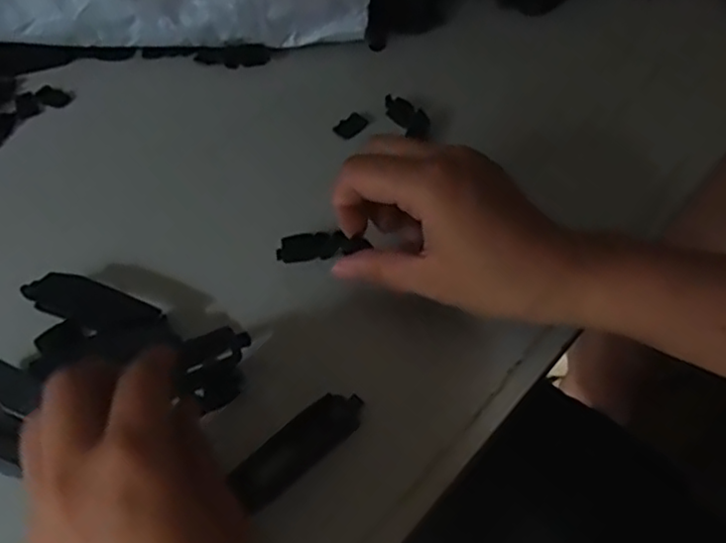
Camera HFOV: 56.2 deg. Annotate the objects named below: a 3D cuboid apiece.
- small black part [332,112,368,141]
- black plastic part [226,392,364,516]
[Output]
[{"bbox_3d":[-0.007,-0.091,0.422,0.022,0.007,0.012,-37,62,-22],"label":"small black part"},{"bbox_3d":[-0.028,0.077,0.302,0.066,0.012,0.019,-40,63,-23],"label":"black plastic part"}]

